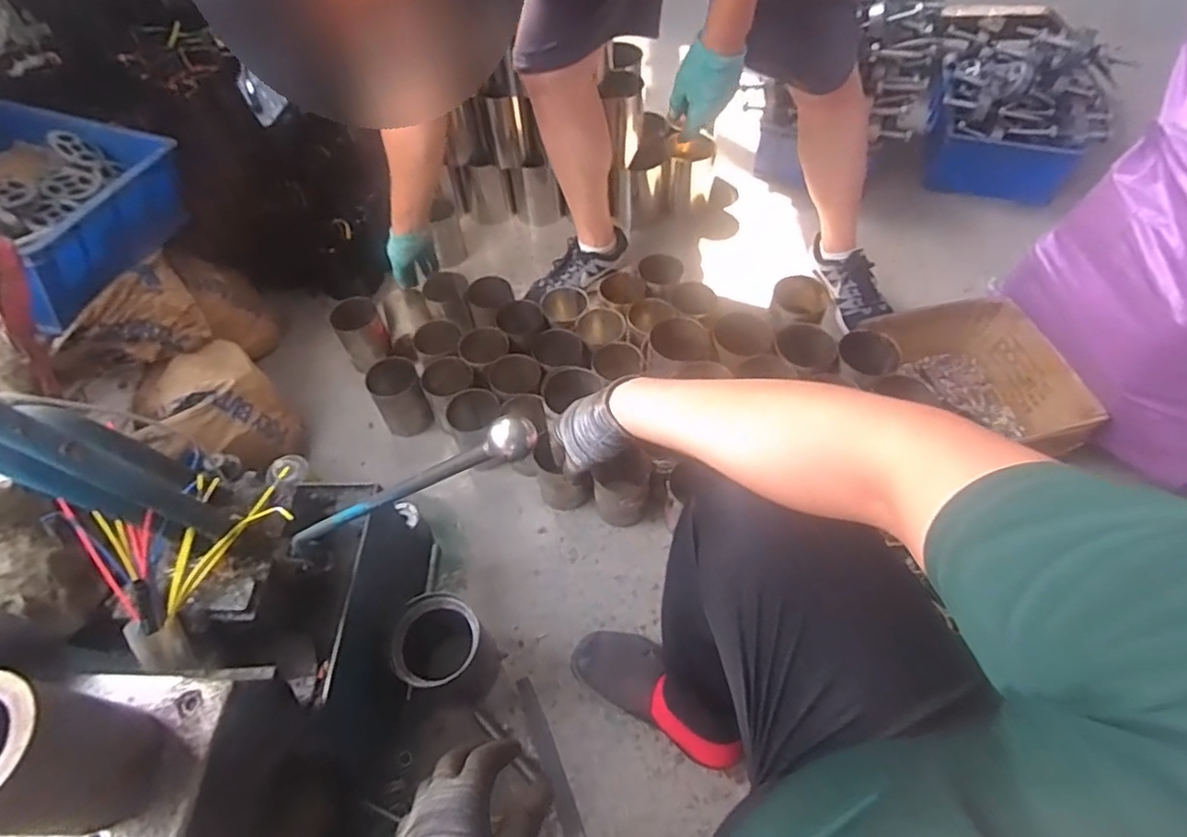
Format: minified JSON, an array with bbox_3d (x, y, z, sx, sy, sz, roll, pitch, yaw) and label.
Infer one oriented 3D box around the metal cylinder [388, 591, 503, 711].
[{"bbox_3d":[-0.210,0.328,0.883,0.117,0.162,0.122,-1,56,2],"label":"metal cylinder"}]

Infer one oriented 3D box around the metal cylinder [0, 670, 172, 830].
[{"bbox_3d":[-0.388,0.239,0.436,0.088,0.146,0.081,13,58,11],"label":"metal cylinder"}]

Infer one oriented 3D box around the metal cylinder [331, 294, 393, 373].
[{"bbox_3d":[-0.458,-0.156,1.246,0.092,0.159,0.086,-25,59,-13],"label":"metal cylinder"}]

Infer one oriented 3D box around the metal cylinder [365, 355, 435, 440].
[{"bbox_3d":[-0.360,-0.033,1.163,0.090,0.145,0.089,-23,58,-13],"label":"metal cylinder"}]

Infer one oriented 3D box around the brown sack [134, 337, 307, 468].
[{"bbox_3d":[-0.636,0.000,1.084,0.191,0.179,0.195,32,63,22],"label":"brown sack"}]

